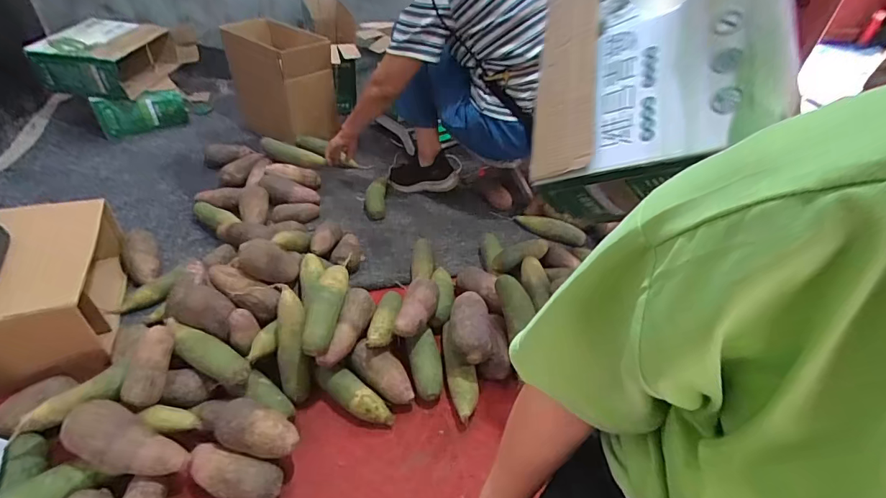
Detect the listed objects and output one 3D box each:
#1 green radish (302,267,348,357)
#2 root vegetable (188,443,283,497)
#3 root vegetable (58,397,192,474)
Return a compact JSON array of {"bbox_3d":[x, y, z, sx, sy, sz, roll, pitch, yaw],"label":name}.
[{"bbox_3d":[-0.212,0.100,0.778,0.050,0.050,0.191,6,40,2],"label":"green radish"},{"bbox_3d":[-0.315,0.347,0.645,0.151,0.050,0.064,12,41,9],"label":"root vegetable"},{"bbox_3d":[-0.467,0.289,0.636,0.172,0.070,0.081,33,39,-13],"label":"root vegetable"}]

